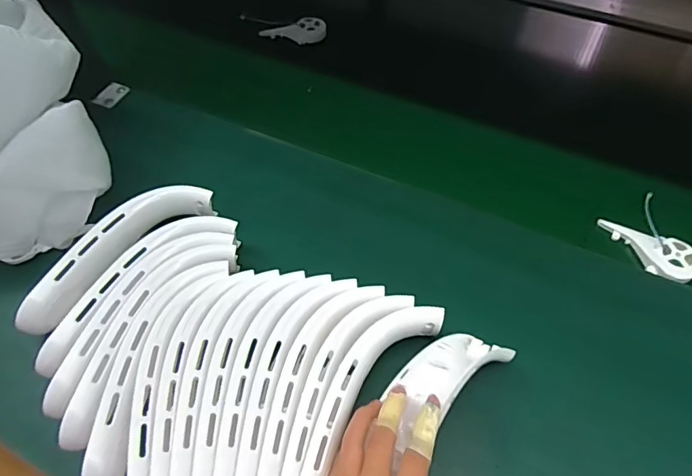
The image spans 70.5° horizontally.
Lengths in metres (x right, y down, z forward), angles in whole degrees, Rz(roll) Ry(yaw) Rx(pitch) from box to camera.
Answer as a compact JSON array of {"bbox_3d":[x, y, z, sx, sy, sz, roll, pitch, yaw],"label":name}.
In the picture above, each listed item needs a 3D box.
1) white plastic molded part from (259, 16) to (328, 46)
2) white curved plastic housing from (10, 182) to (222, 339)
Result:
[{"bbox_3d":[-0.075,-0.294,0.700,0.094,0.028,0.029,-5,56,-1],"label":"white plastic molded part"},{"bbox_3d":[-0.218,0.012,0.466,0.056,0.034,0.195,32,63,21],"label":"white curved plastic housing"}]

